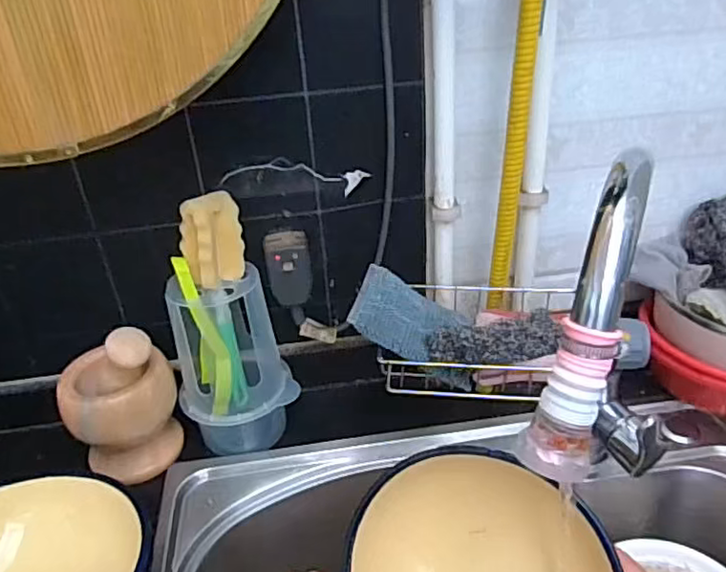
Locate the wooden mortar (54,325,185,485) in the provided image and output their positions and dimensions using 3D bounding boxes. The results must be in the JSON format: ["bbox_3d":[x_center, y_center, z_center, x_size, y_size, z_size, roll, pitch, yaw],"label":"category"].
[{"bbox_3d":[-0.237,0.110,0.597,0.106,0.149,0.091,-19,35,-23],"label":"wooden mortar"}]

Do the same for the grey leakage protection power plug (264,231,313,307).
[{"bbox_3d":[-0.074,-0.017,0.613,0.041,0.068,0.031,-12,33,-13],"label":"grey leakage protection power plug"}]

